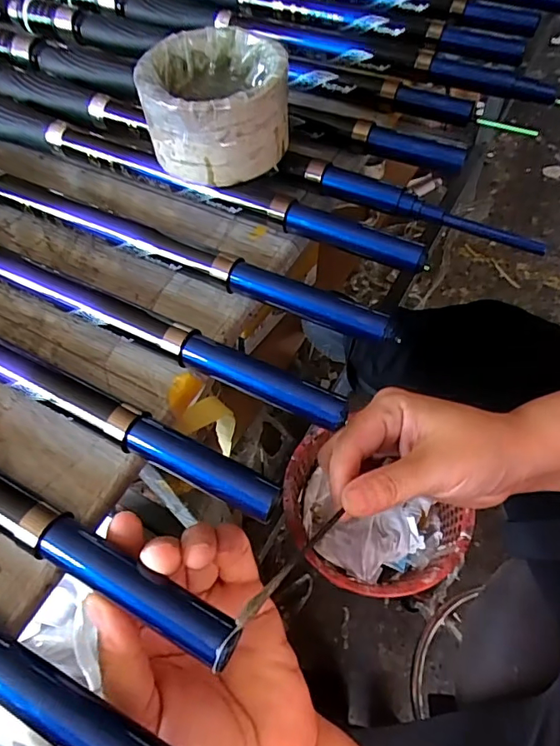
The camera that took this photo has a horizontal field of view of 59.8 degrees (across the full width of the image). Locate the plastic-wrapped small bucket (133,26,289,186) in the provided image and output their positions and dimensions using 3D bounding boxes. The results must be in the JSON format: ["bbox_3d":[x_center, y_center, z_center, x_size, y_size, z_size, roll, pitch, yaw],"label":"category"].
[{"bbox_3d":[-0.036,-0.154,0.279,0.077,0.046,0.080,-7,58,-4],"label":"plastic-wrapped small bucket"}]

